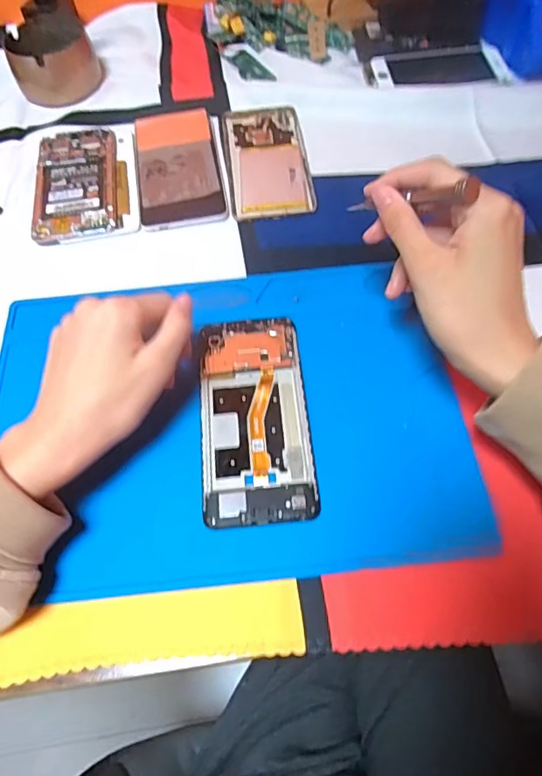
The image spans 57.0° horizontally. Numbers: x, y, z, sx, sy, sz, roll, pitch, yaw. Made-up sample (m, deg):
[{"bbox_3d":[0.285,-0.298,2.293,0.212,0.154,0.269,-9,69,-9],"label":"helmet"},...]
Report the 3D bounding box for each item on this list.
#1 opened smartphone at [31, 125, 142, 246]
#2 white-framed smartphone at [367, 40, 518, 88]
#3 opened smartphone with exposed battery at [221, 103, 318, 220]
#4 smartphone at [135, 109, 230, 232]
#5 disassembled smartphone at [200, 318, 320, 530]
[{"bbox_3d":[-0.167,-0.193,0.457,0.088,0.012,0.144,-9,61,-2],"label":"opened smartphone"},{"bbox_3d":[0.175,-0.336,0.522,0.133,0.012,0.073,-5,61,0],"label":"white-framed smartphone"},{"bbox_3d":[-0.003,-0.215,0.470,0.075,0.006,0.151,-7,61,-1],"label":"opened smartphone with exposed battery"},{"bbox_3d":[-0.084,-0.206,0.463,0.078,0.009,0.149,-9,61,-2],"label":"smartphone"},{"bbox_3d":[-0.011,0.017,0.337,0.070,0.010,0.149,-6,61,0],"label":"disassembled smartphone"}]

